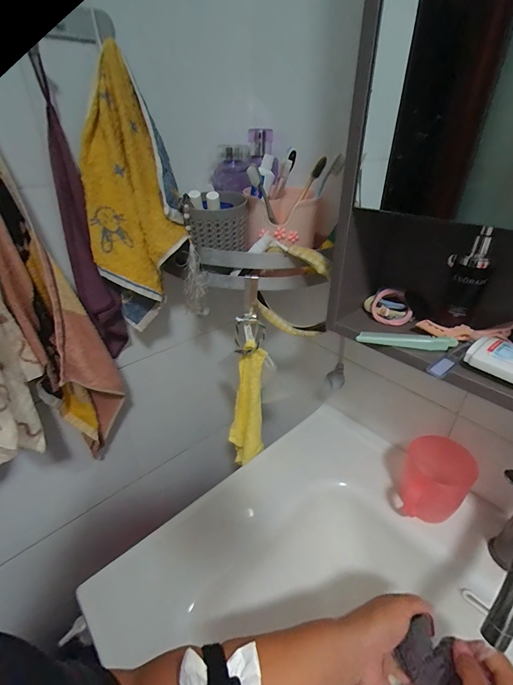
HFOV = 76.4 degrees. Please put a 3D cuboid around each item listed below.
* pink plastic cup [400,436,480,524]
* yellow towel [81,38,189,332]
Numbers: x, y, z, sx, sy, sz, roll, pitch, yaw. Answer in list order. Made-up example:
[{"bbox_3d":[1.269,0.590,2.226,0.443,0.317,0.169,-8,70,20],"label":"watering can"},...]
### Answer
[{"bbox_3d":[0.258,0.206,0.475,0.082,0.106,0.083,-1,33,1],"label":"pink plastic cup"},{"bbox_3d":[-0.162,-0.167,0.431,0.120,0.299,0.059,-7,33,-8],"label":"yellow towel"}]

